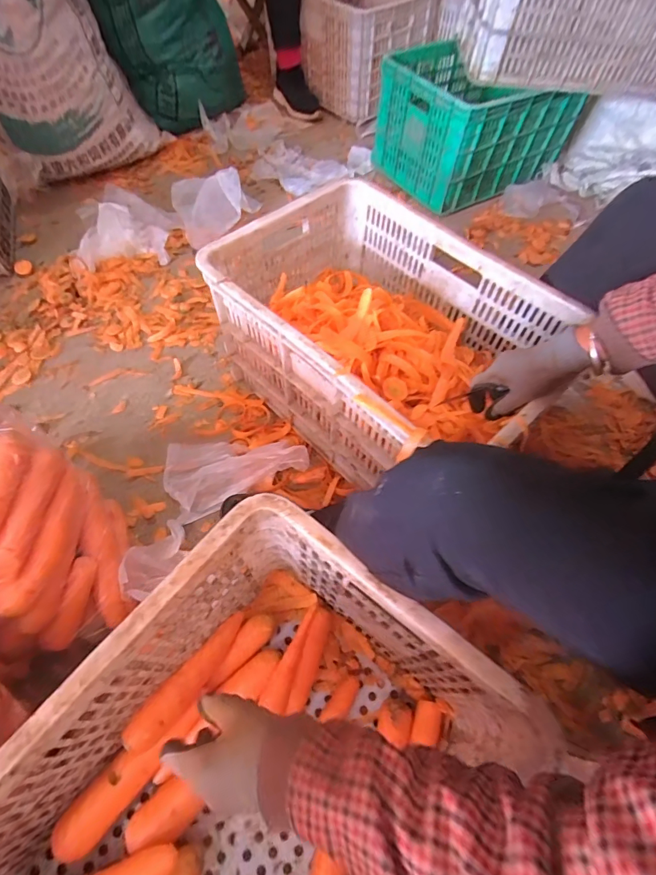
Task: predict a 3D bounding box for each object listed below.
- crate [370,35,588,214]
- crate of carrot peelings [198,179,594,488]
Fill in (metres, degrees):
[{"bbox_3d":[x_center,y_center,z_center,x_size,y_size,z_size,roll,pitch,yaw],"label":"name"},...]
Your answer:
[{"bbox_3d":[0.395,-0.876,1.178,0.424,0.247,0.366,-33,66,-20],"label":"crate"},{"bbox_3d":[0.071,-0.168,0.721,0.348,0.244,0.459,-37,68,-22],"label":"crate of carrot peelings"}]

